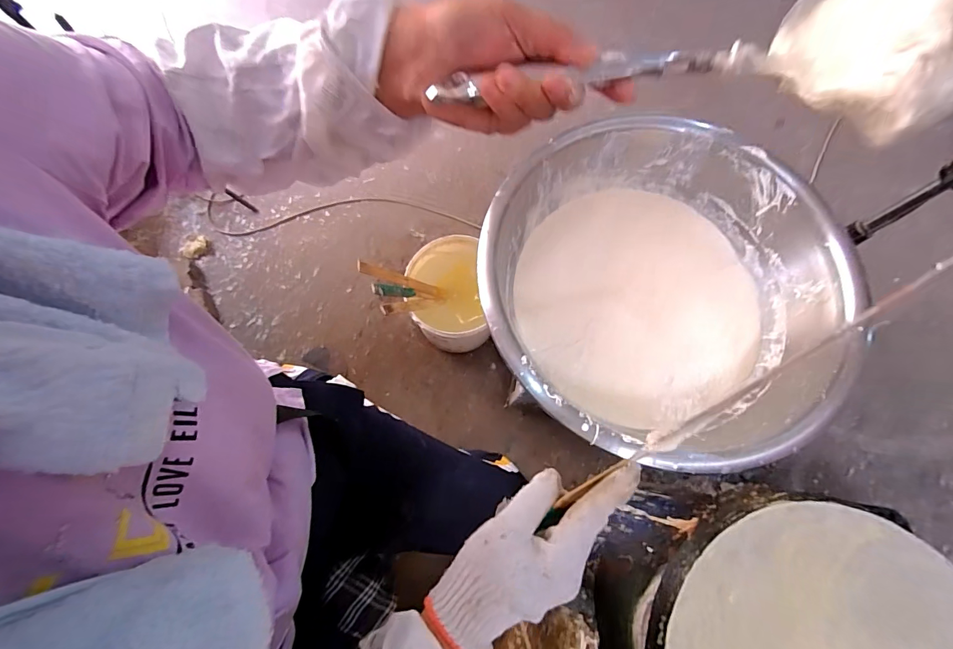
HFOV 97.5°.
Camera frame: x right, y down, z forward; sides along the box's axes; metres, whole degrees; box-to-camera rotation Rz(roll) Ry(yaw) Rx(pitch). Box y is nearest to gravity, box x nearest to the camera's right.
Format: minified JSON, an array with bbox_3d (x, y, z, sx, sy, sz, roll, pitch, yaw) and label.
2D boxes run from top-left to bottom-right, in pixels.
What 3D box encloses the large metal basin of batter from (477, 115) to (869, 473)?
[{"bbox_3d":[0.302,-0.067,0.716,0.578,0.151,0.567,-2,72,-2],"label":"large metal basin of batter"}]

